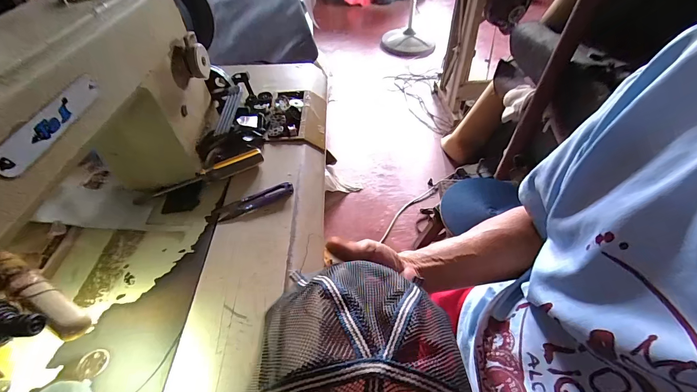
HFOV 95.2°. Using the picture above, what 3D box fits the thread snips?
[{"bbox_3d":[-0.124,0.008,0.404,0.110,0.010,0.023,-19,51,-16],"label":"thread snips"}]

